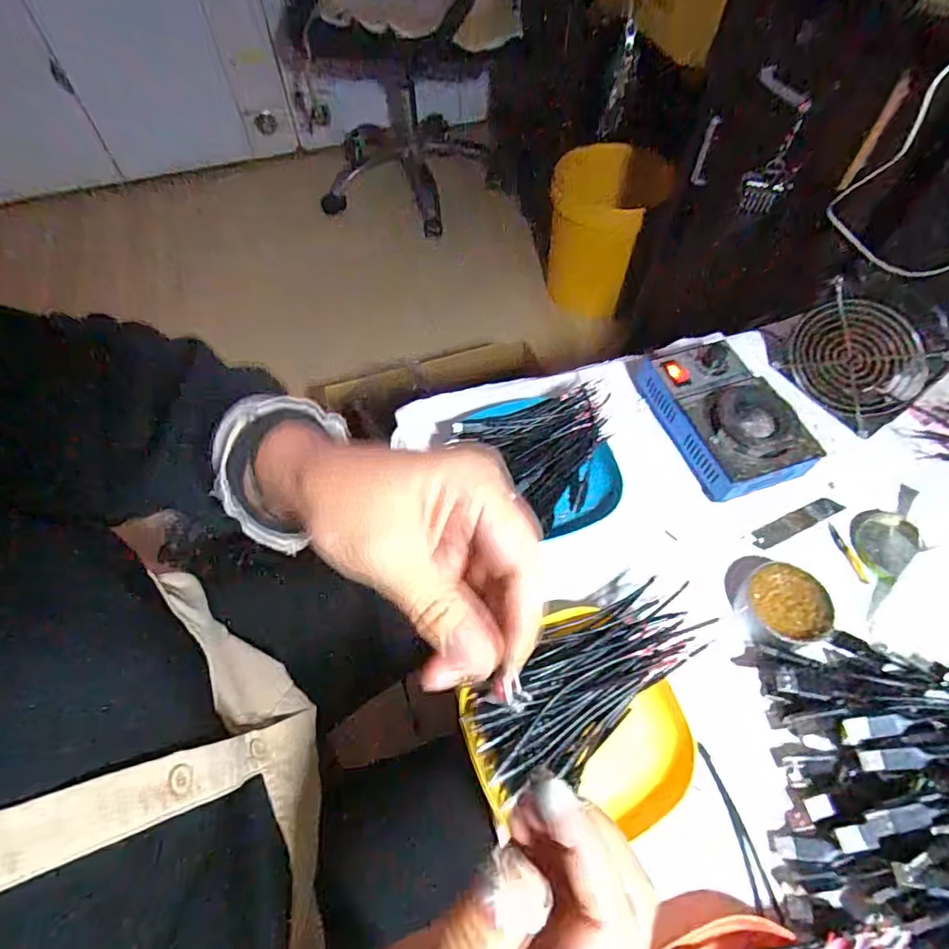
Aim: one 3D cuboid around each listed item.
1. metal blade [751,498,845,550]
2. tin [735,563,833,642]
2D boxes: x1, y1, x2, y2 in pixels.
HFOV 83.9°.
[{"bbox_3d":[0.285,0.042,0.465,0.093,0.004,0.018,-22,61,-12],"label":"metal blade"},{"bbox_3d":[0.241,0.102,0.412,0.060,0.023,0.060,0,59,1],"label":"tin"}]

